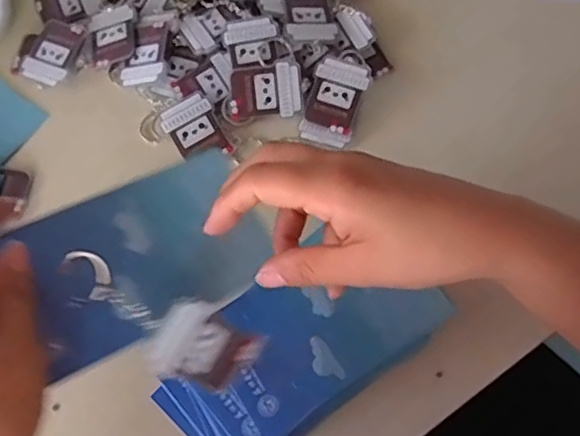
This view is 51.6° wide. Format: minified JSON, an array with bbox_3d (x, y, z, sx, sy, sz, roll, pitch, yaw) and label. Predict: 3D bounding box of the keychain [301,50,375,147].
[{"bbox_3d":[0.033,-0.085,0.429,0.038,0.011,0.065,15,86,6],"label":"keychain"}]

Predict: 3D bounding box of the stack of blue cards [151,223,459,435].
[{"bbox_3d":[0.008,0.079,0.363,0.168,0.032,0.082,-36,71,-12],"label":"stack of blue cards"}]

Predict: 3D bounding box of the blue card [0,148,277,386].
[{"bbox_3d":[-0.072,0.016,0.305,0.123,0.006,0.078,-25,74,-26],"label":"blue card"}]

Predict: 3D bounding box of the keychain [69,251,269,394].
[{"bbox_3d":[-0.062,0.053,0.295,0.103,0.016,0.038,35,70,-18],"label":"keychain"}]

